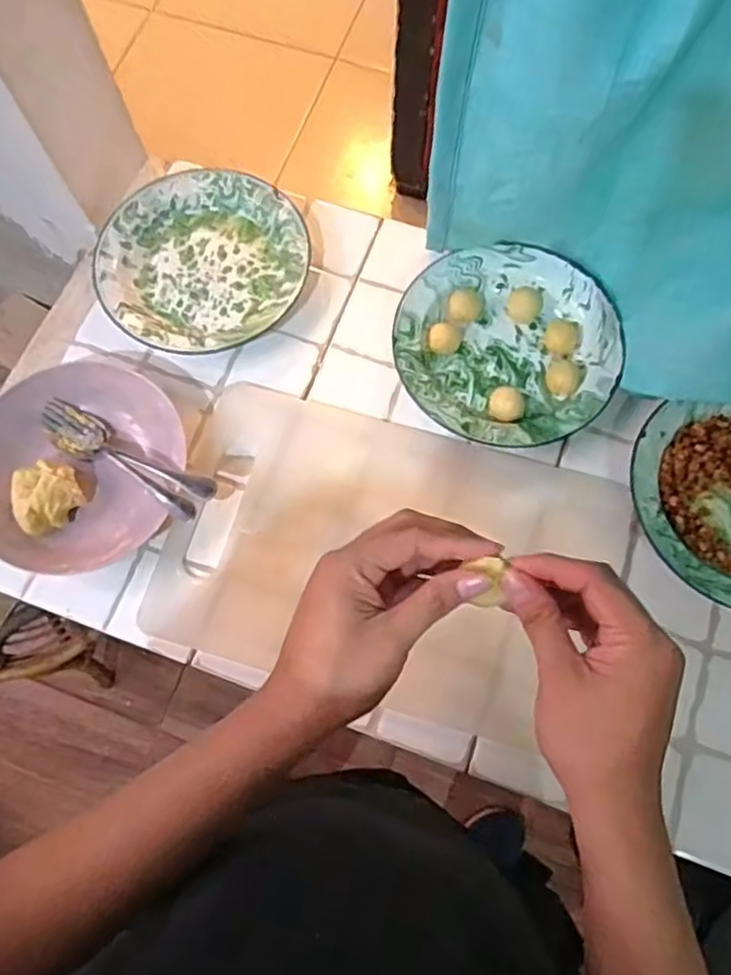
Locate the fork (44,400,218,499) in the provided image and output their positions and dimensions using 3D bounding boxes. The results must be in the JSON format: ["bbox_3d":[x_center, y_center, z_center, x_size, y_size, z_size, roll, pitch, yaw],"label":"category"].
[{"bbox_3d":[-0.211,-0.032,0.611,0.196,0.035,0.035,22,74,22],"label":"fork"}]

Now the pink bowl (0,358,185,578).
[{"bbox_3d":[-0.258,-0.020,0.614,0.187,0.048,0.192,0,73,1],"label":"pink bowl"}]

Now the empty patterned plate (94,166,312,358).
[{"bbox_3d":[-0.165,-0.231,0.689,0.204,0.029,0.193,0,73,1],"label":"empty patterned plate"}]

